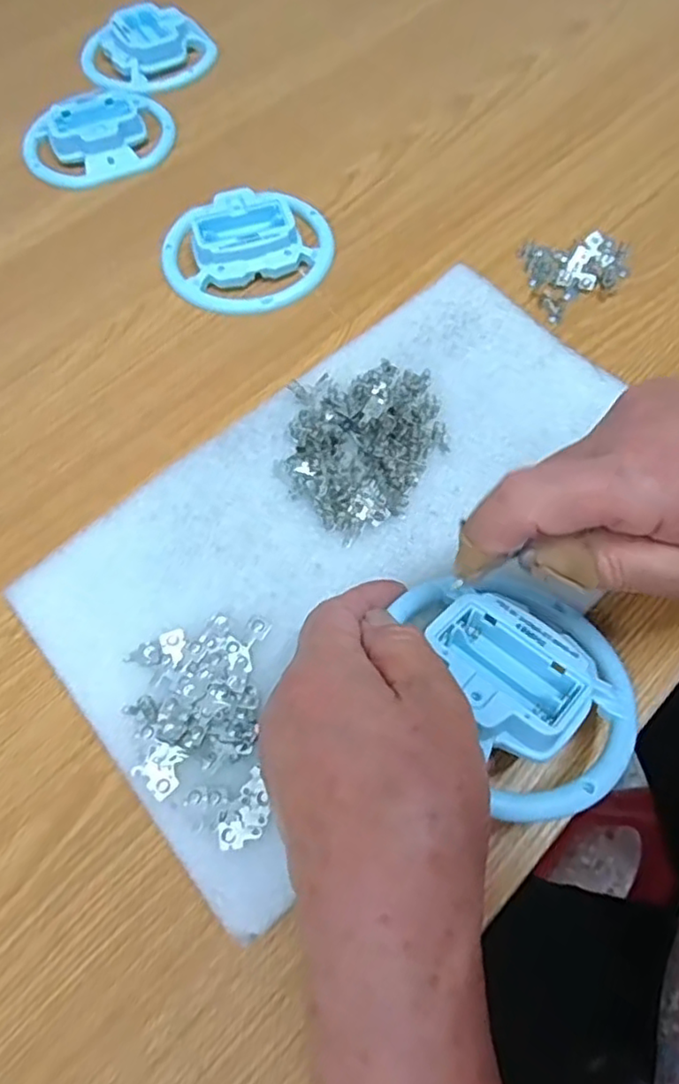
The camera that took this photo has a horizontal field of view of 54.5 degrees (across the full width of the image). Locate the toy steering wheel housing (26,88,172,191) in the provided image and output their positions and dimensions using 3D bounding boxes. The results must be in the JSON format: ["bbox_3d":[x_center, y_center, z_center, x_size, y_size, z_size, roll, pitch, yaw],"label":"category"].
[{"bbox_3d":[-0.164,-0.283,0.460,0.103,0.023,0.073,-39,68,-18],"label":"toy steering wheel housing"}]

